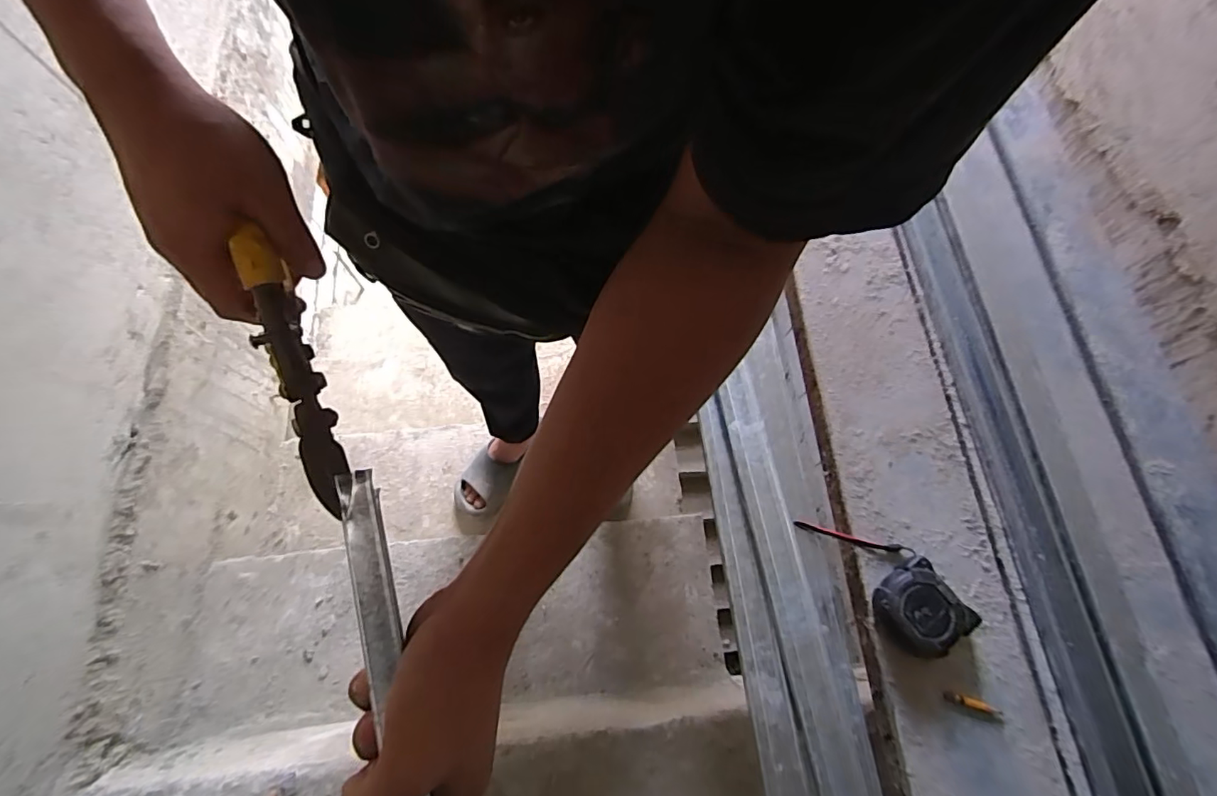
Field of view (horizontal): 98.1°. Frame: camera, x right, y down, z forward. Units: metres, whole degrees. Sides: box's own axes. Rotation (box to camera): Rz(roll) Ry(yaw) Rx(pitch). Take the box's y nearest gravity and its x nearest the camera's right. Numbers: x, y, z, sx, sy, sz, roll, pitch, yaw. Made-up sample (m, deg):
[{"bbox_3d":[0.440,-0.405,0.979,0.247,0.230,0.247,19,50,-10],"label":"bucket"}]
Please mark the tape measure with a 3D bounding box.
[{"bbox_3d":[0.320,0.219,0.545,0.080,0.039,0.084,-35,74,-14],"label":"tape measure"}]

